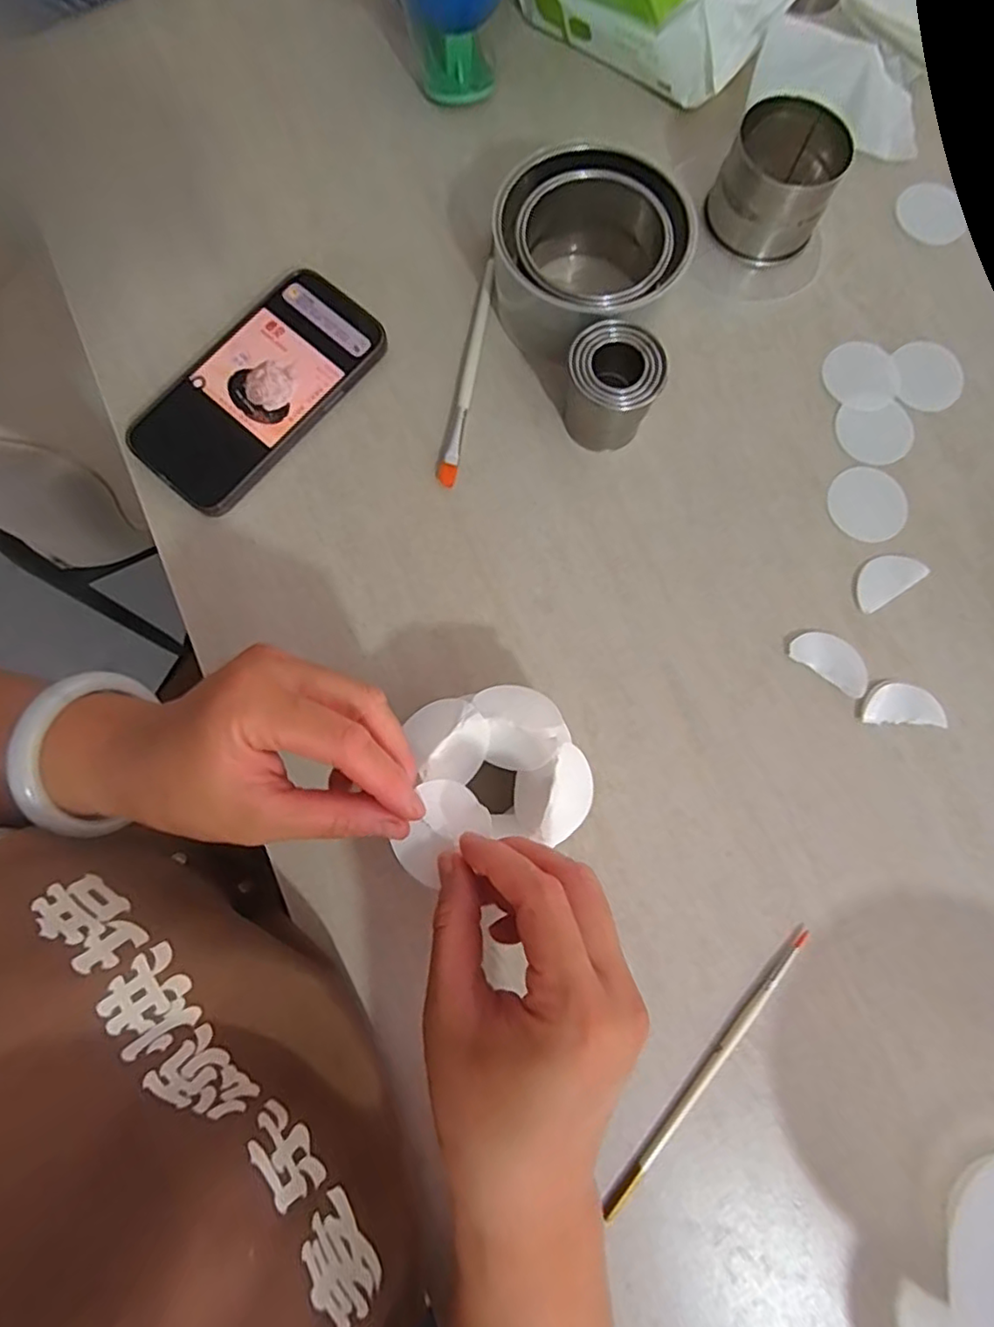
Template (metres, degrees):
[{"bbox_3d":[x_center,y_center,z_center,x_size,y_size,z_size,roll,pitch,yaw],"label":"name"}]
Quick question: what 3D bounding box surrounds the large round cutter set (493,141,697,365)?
[{"bbox_3d":[0.051,-0.241,0.372,0.108,0.063,0.104,0,79,-1],"label":"large round cutter set"}]

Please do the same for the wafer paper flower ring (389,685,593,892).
[{"bbox_3d":[-0.005,0.052,0.294,0.092,0.027,0.076,-13,80,-4],"label":"wafer paper flower ring"}]

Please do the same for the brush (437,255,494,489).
[{"bbox_3d":[-0.017,-0.185,0.389,0.011,0.006,0.156,11,79,1],"label":"brush"}]

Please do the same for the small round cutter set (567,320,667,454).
[{"bbox_3d":[0.068,-0.161,0.364,0.052,0.054,0.046,6,79,0],"label":"small round cutter set"}]

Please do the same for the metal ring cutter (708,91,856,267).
[{"bbox_3d":[0.182,-0.312,0.396,0.070,0.053,0.067,0,79,-1],"label":"metal ring cutter"}]

